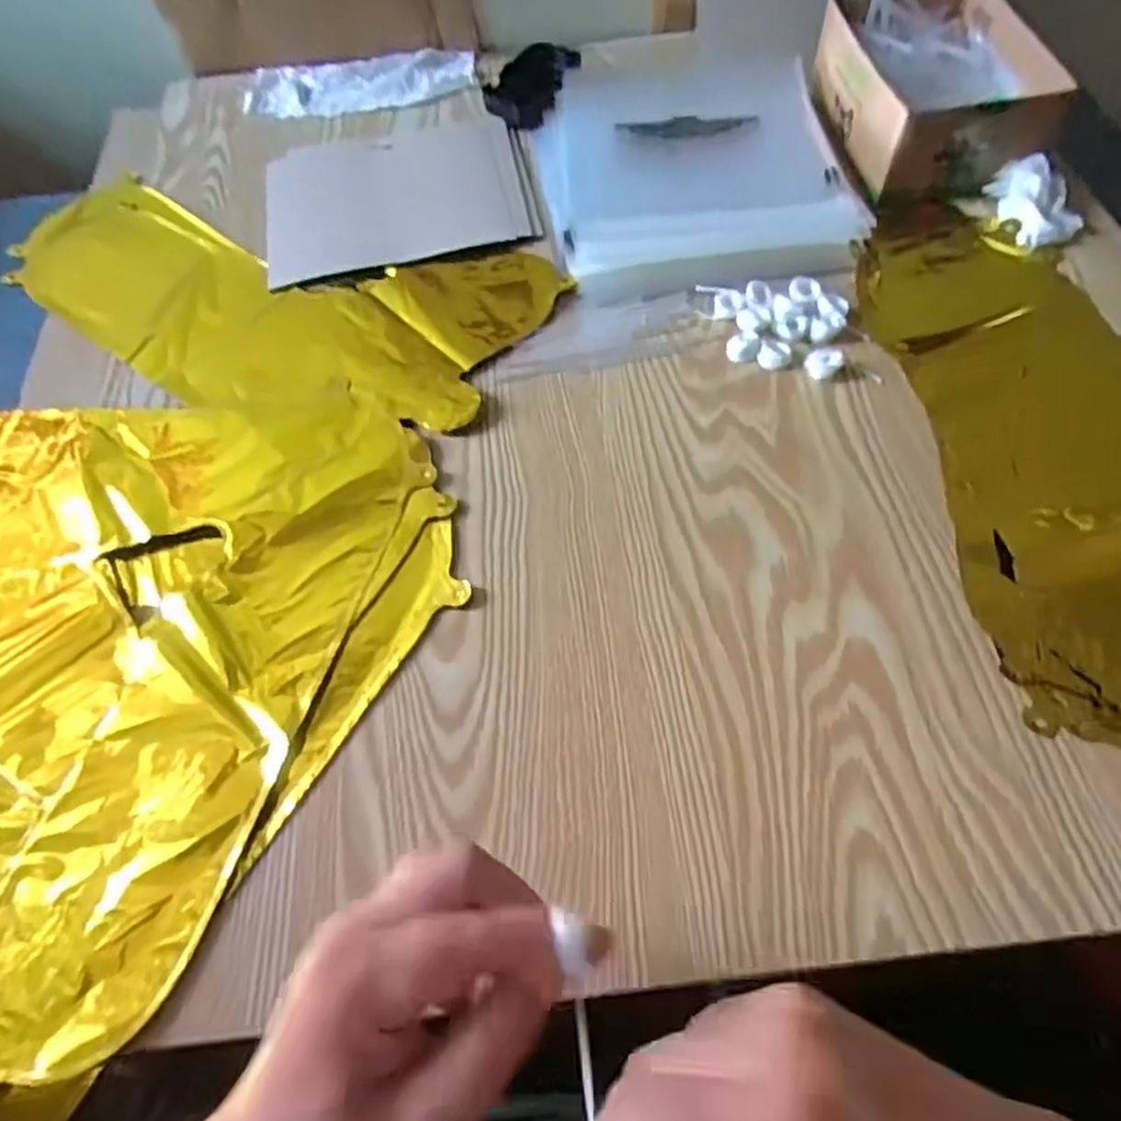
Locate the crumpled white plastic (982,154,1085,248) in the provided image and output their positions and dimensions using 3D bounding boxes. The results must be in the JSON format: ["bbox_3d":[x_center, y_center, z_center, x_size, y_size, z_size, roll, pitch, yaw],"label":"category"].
[{"bbox_3d":[0.344,-0.263,0.531,0.047,0.030,0.068,-17,59,-6],"label":"crumpled white plastic"}]

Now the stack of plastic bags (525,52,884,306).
[{"bbox_3d":[0.100,-0.312,0.576,0.220,0.028,0.267,-6,58,1],"label":"stack of plastic bags"}]

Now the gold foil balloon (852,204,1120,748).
[{"bbox_3d":[0.320,-0.069,0.425,0.221,0.014,0.434,-7,58,0],"label":"gold foil balloon"}]

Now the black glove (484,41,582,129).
[{"bbox_3d":[-0.026,-0.420,0.645,0.065,0.031,0.107,13,61,12],"label":"black glove"}]

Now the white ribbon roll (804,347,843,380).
[{"bbox_3d":[0.170,-0.129,0.471,0.022,0.009,0.026,17,62,15],"label":"white ribbon roll"}]

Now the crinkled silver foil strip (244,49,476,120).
[{"bbox_3d":[-0.186,-0.448,0.682,0.208,0.008,0.070,-9,58,-1],"label":"crinkled silver foil strip"}]

